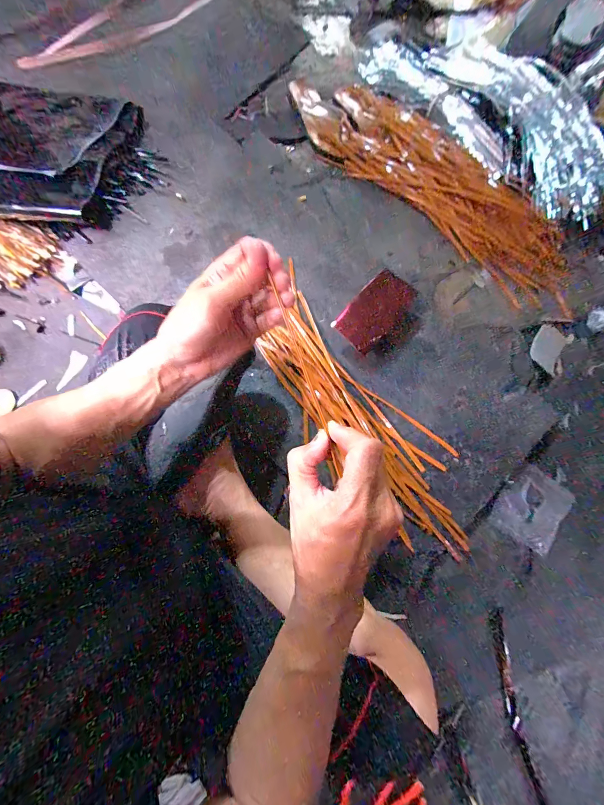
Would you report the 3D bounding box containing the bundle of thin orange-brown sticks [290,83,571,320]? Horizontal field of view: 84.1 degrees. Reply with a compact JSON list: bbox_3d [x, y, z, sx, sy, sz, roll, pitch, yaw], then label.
[{"bbox_3d":[0.297,-0.498,0.751,0.248,0.051,0.788,-39,82,-10],"label":"bundle of thin orange-brown sticks"}]

